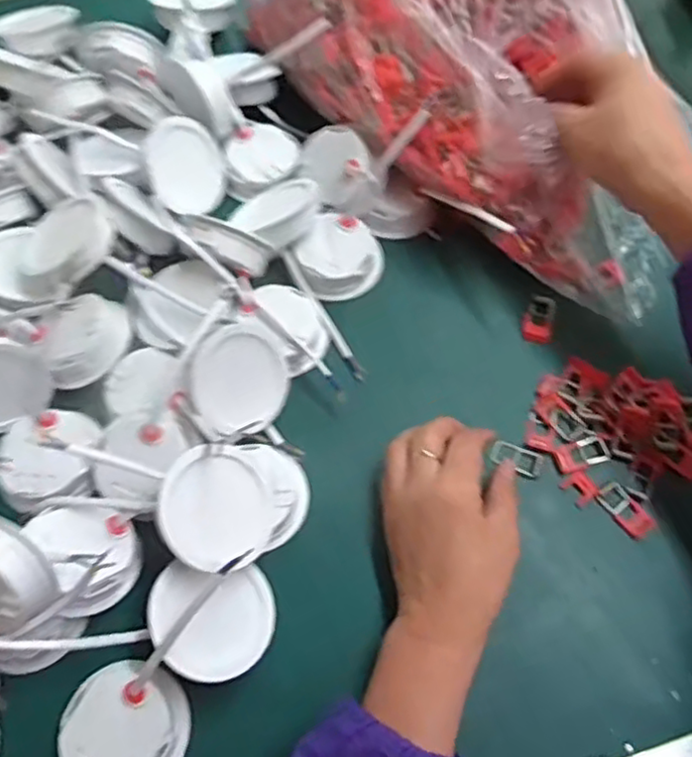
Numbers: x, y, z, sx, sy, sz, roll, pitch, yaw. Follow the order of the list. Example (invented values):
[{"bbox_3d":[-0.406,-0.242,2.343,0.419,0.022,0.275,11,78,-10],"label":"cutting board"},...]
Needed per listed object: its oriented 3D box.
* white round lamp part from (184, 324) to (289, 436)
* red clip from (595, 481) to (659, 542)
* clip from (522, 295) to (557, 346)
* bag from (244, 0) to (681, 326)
[{"bbox_3d":[-0.068,0.002,0.437,0.069,0.005,0.069,-33,111,-34],"label":"white round lamp part"},{"bbox_3d":[0.182,0.086,0.436,0.019,0.004,0.037,-37,70,-15],"label":"red clip"},{"bbox_3d":[0.143,-0.044,0.497,0.021,0.004,0.041,12,66,6],"label":"clip"},{"bbox_3d":[0.096,-0.225,0.489,0.189,0.147,0.383,-30,68,-12],"label":"bag"}]

